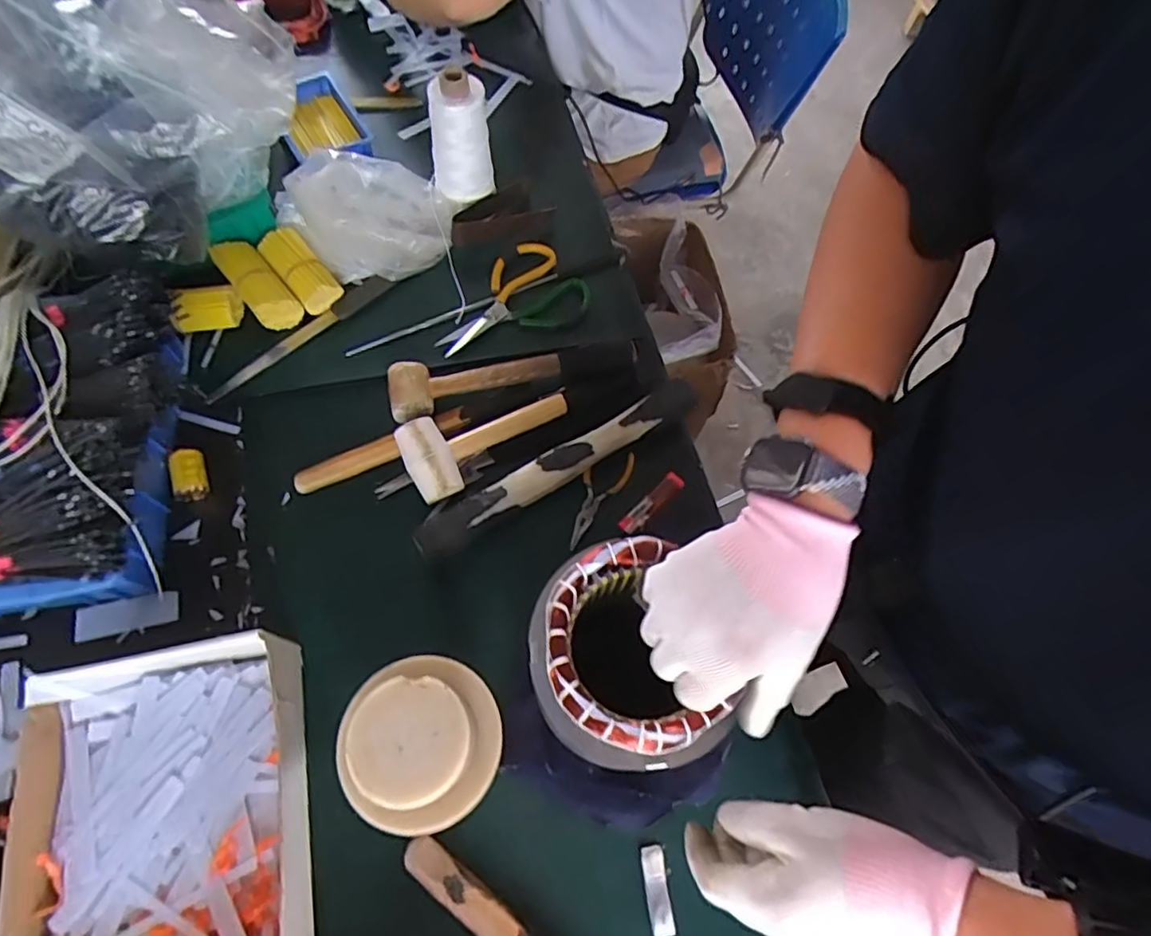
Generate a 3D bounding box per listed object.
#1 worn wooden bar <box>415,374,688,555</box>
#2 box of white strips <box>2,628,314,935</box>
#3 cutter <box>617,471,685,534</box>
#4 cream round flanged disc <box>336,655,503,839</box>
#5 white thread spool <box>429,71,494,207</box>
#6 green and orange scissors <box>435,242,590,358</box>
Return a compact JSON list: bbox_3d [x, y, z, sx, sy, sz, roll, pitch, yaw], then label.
[{"bbox_3d":[-0.013,-0.005,0.620,0.318,0.031,0.037,-30,71,-15],"label":"worn wooden bar"},{"bbox_3d":[-0.305,0.263,0.459,0.198,0.069,0.242,-9,67,-7],"label":"box of white strips"},{"bbox_3d":[0.078,0.036,0.626,0.082,0.007,0.021,-42,74,-19],"label":"cutter"},{"bbox_3d":[-0.105,0.187,0.418,0.098,0.059,0.111,13,64,1],"label":"cream round flanged disc"},{"bbox_3d":[-0.128,-0.363,0.686,0.066,0.147,0.058,-8,66,-9],"label":"white thread spool"},{"bbox_3d":[-0.080,-0.192,0.715,0.189,0.015,0.115,-32,71,-16],"label":"green and orange scissors"}]

